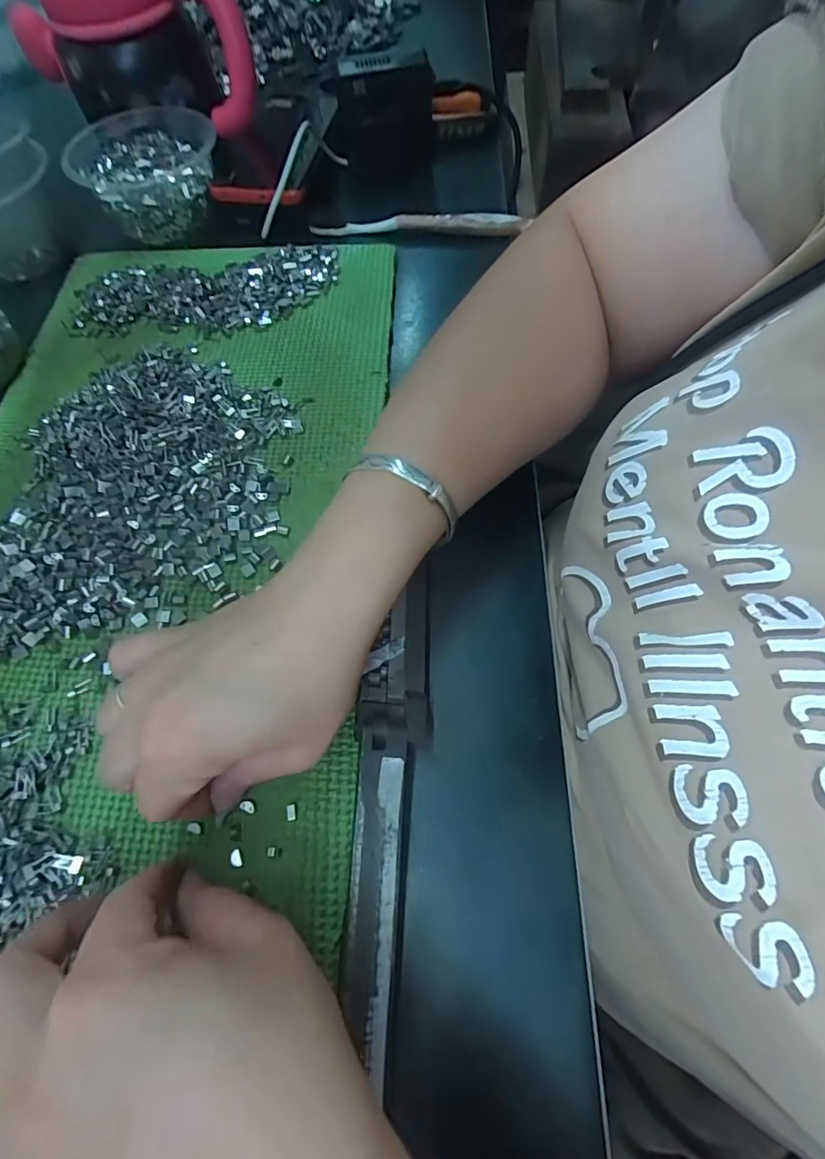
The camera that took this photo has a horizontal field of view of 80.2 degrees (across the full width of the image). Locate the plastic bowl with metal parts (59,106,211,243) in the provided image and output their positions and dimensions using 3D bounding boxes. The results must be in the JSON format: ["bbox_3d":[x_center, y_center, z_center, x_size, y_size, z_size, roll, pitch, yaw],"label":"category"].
[{"bbox_3d":[-0.209,-0.326,0.394,0.112,0.048,0.122,-16,64,-5],"label":"plastic bowl with metal parts"}]

